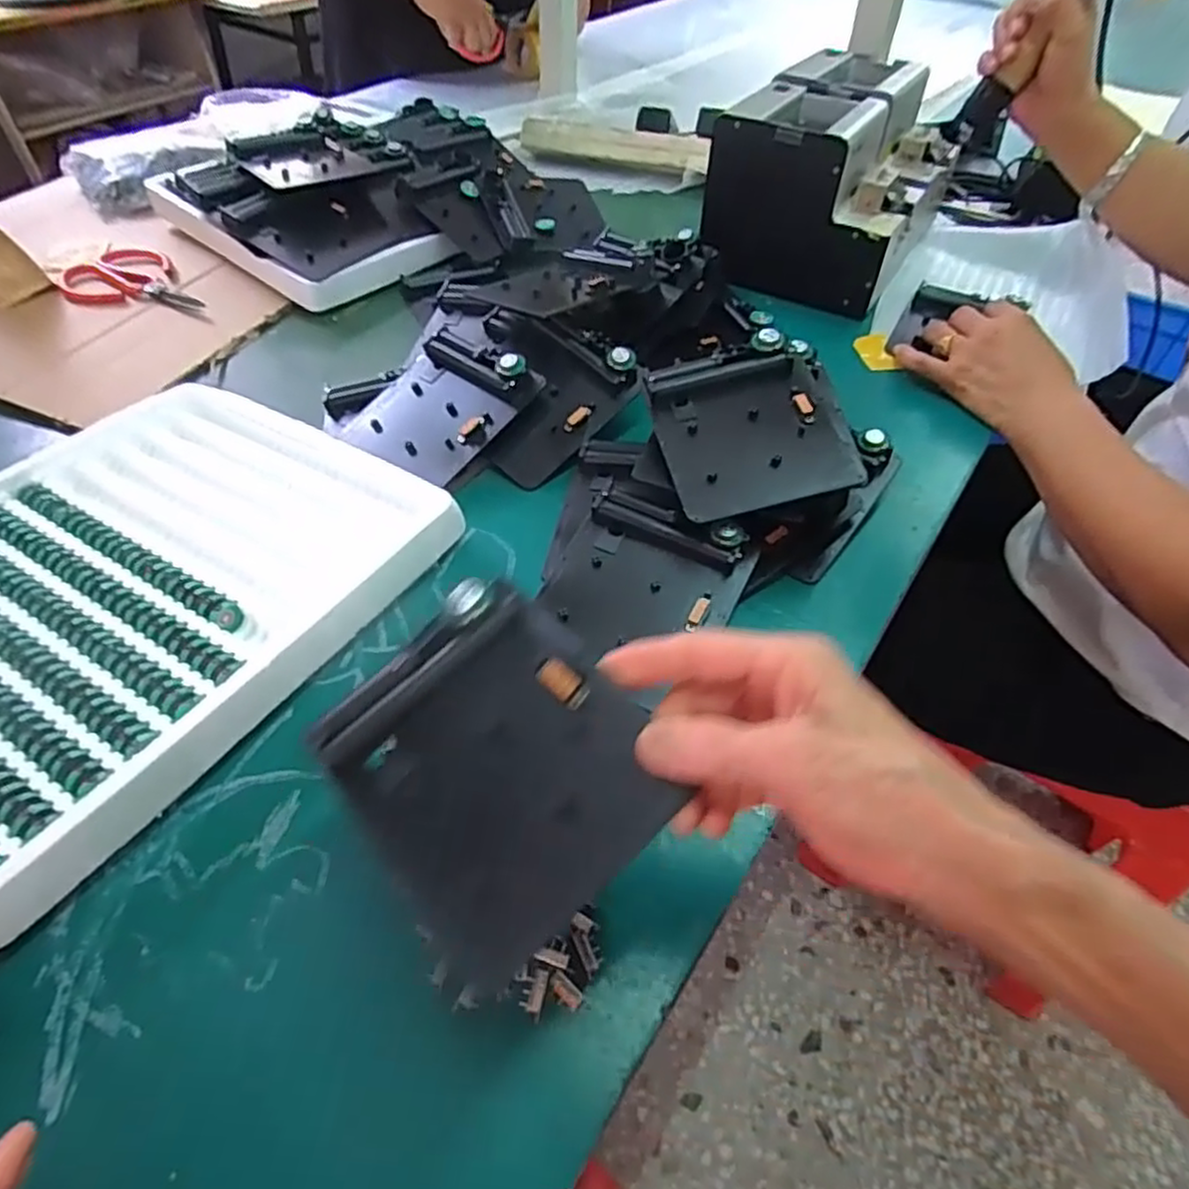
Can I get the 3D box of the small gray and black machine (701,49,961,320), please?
[{"bbox_3d":[0.238,-0.416,0.709,0.177,0.145,0.249,26,53,19],"label":"small gray and black machine"}]

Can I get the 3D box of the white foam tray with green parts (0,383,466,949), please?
[{"bbox_3d":[-0.285,-0.011,0.429,0.299,0.039,0.322,28,54,21],"label":"white foam tray with green parts"}]

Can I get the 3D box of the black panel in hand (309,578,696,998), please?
[{"bbox_3d":[-0.039,0.065,0.272,0.111,0.013,0.122,-42,67,-14],"label":"black panel in hand"}]

